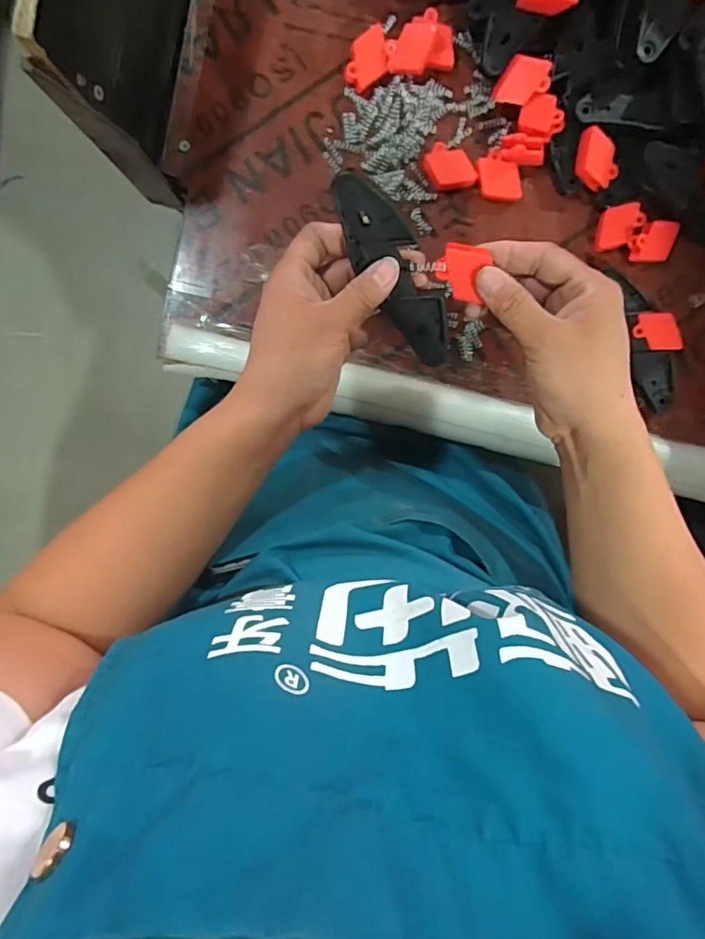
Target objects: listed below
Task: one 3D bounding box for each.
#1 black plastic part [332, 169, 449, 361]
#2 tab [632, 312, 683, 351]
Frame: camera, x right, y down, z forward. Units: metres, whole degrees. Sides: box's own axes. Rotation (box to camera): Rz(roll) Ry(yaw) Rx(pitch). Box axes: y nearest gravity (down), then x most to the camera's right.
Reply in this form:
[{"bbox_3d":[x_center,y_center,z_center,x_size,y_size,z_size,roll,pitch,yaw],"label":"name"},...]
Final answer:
[{"bbox_3d":[0.027,-0.117,0.316,0.035,0.017,0.124,-32,124,6],"label":"black plastic part"},{"bbox_3d":[0.253,-0.113,0.430,0.036,0.004,0.030,1,92,11],"label":"tab"}]

